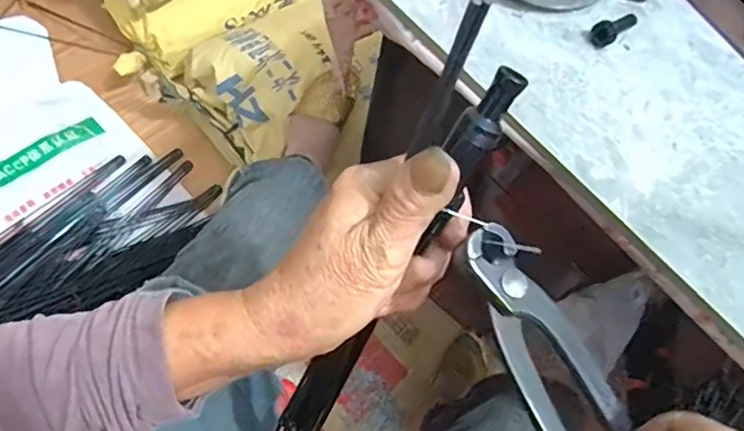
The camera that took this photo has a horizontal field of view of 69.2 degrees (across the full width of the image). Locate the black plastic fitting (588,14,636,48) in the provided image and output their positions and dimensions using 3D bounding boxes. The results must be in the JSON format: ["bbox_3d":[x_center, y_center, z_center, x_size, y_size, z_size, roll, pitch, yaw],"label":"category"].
[{"bbox_3d":[0.180,-0.139,0.397,0.044,0.016,0.016,-32,75,-24],"label":"black plastic fitting"}]

